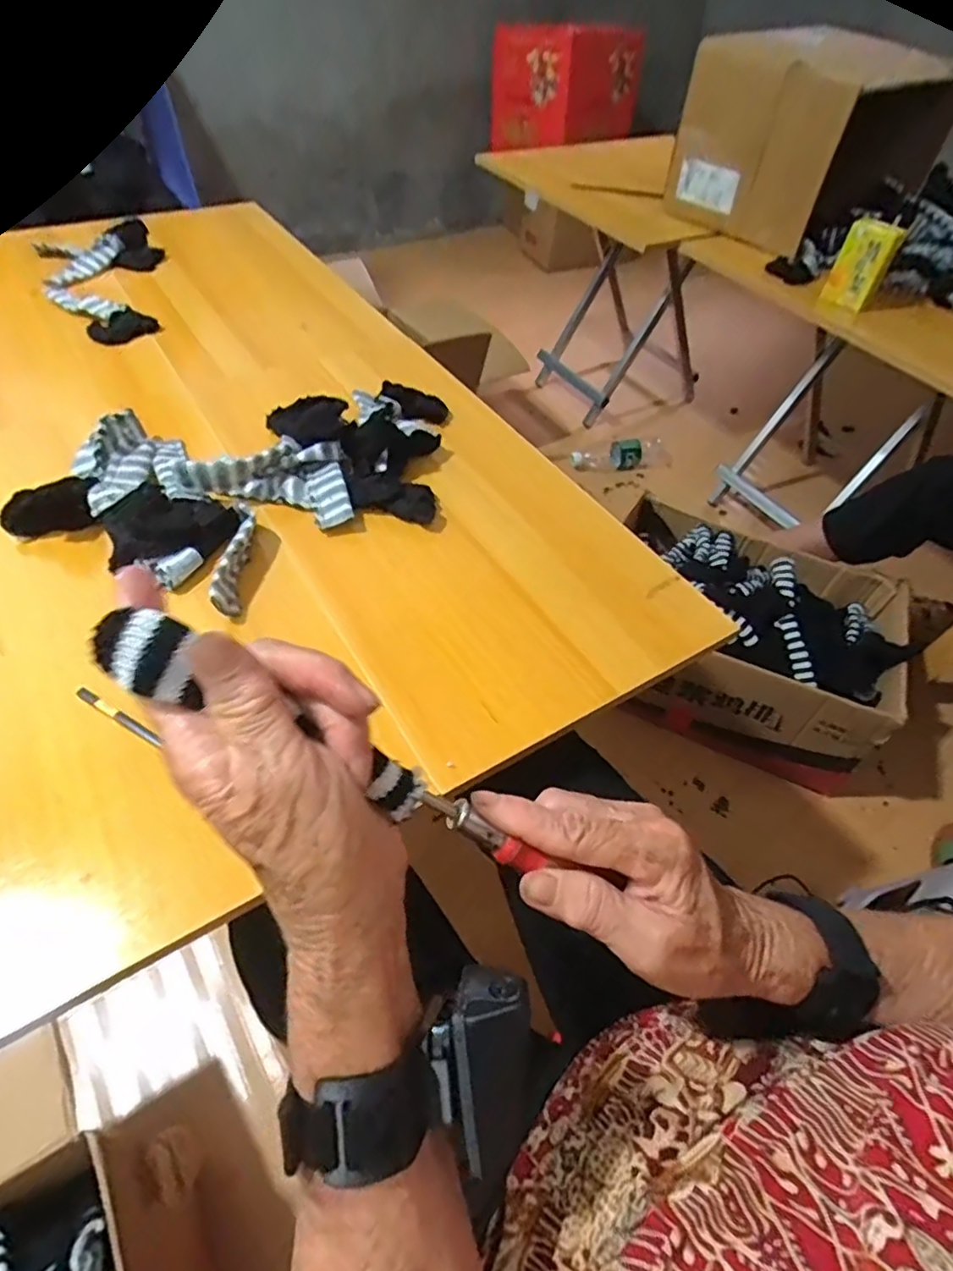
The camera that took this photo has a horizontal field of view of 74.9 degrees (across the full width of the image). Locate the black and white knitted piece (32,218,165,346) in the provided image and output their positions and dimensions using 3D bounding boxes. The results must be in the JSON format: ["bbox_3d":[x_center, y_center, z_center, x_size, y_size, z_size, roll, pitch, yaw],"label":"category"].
[{"bbox_3d":[-0.510,-0.485,0.848,0.163,0.043,0.306,-16,52,-16],"label":"black and white knitted piece"}]

